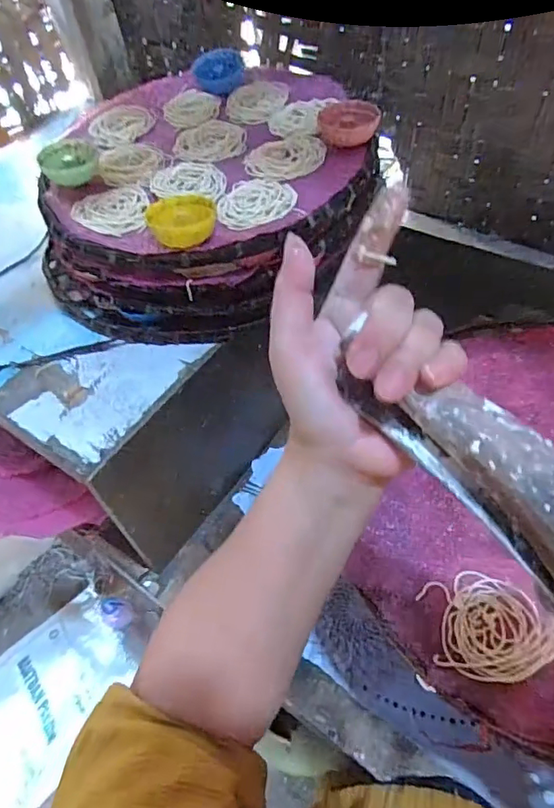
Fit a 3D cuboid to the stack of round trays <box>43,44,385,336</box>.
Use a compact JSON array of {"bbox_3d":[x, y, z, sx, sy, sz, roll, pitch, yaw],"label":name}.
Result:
[{"bbox_3d":[-0.073,-0.239,0.579,0.353,0.129,0.363,8,53,13],"label":"stack of round trays"}]

